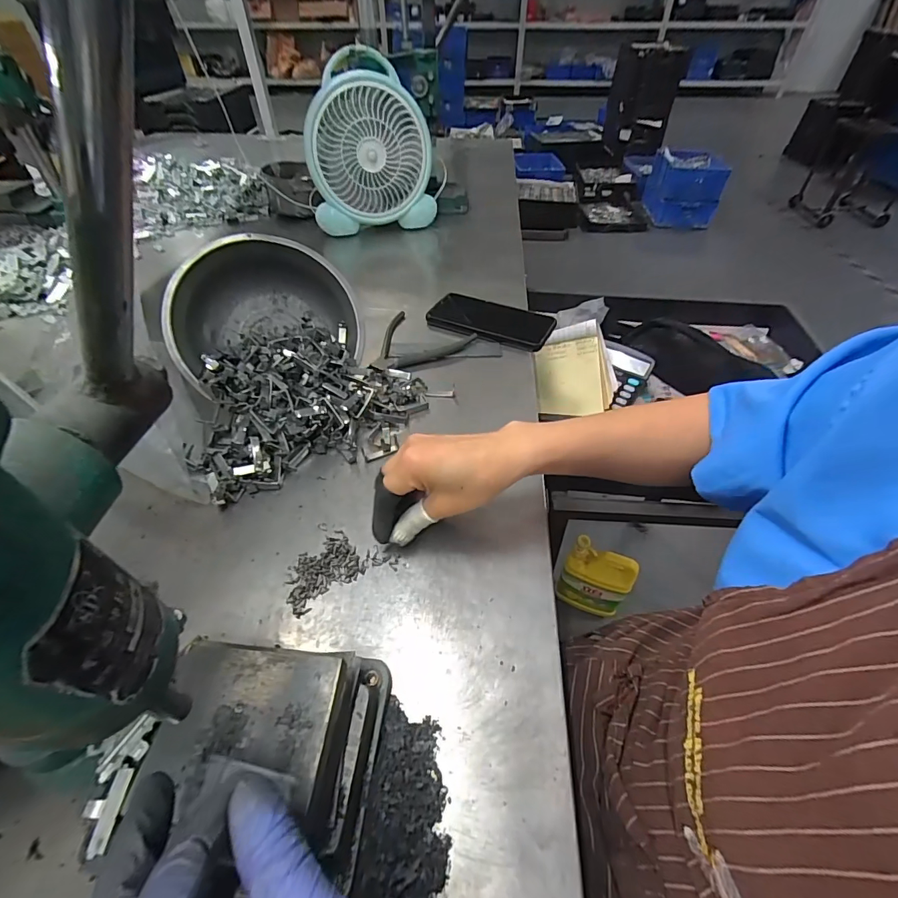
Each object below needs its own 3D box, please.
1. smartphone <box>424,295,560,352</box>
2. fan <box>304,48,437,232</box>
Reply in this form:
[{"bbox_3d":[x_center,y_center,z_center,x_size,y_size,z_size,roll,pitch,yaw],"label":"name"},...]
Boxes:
[{"bbox_3d":[0.057,-0.174,0.568,0.160,0.013,0.080,20,52,19],"label":"smartphone"},{"bbox_3d":[-0.138,-0.512,0.744,0.217,0.235,0.084,-7,48,-7],"label":"fan"}]

